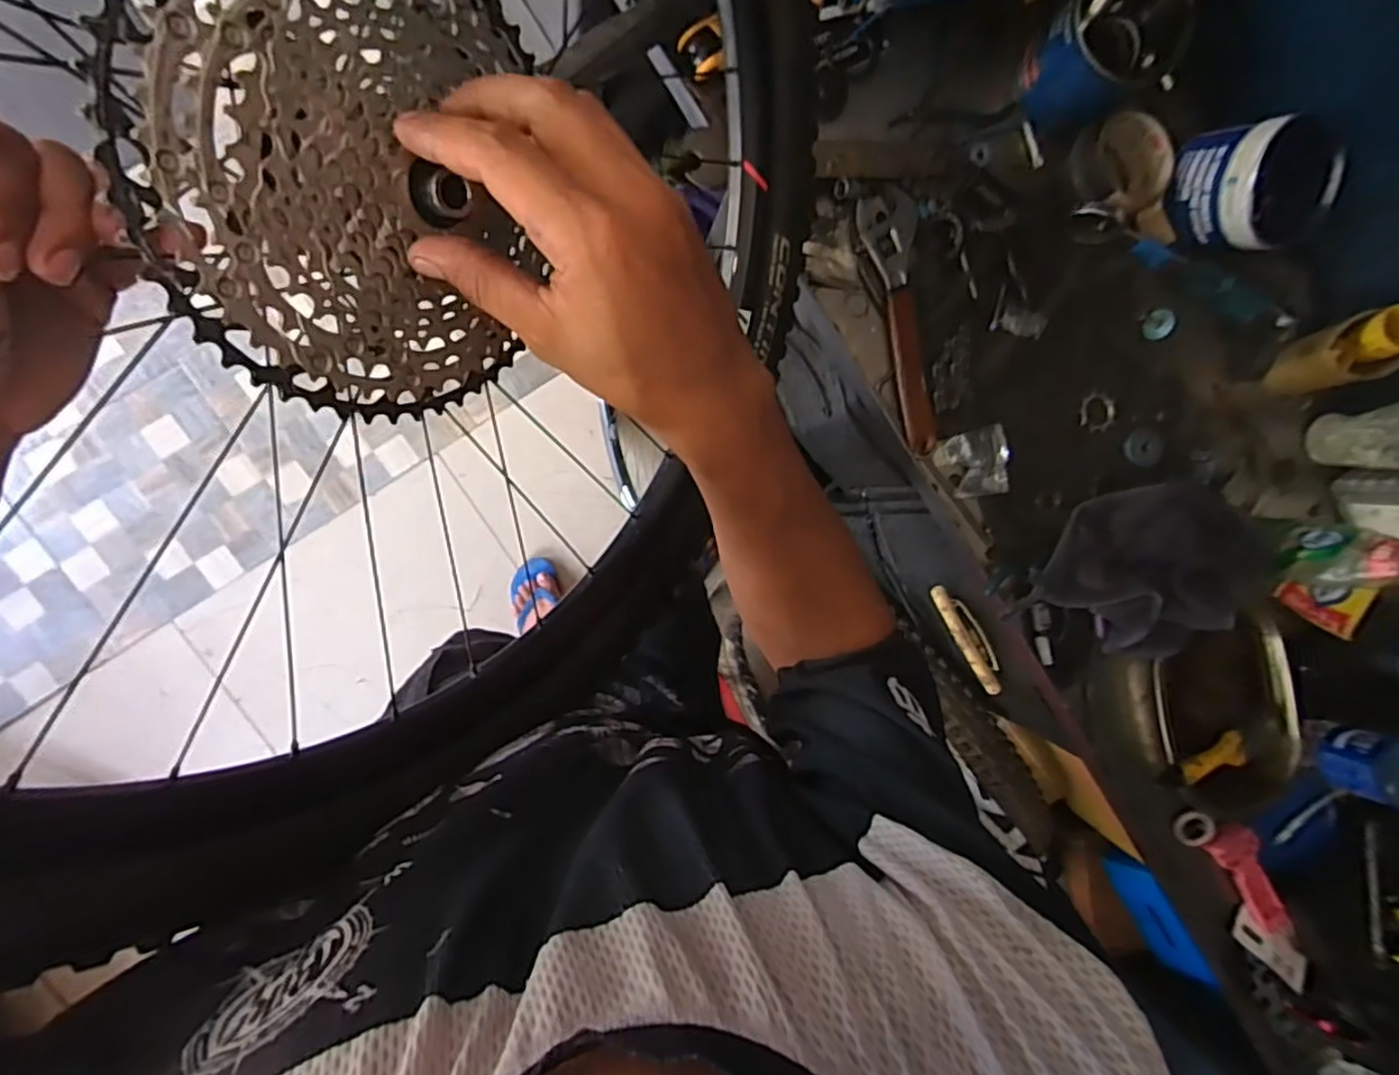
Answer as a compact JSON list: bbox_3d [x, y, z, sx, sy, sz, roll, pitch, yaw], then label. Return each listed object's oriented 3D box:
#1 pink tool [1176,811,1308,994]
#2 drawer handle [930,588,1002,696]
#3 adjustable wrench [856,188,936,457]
[{"bbox_3d":[0.568,0.367,0.697,0.061,0.019,0.220,-30,94,10],"label":"pink tool"},{"bbox_3d":[0.305,0.113,0.760,0.030,0.017,0.135,-32,96,-6],"label":"drawer handle"},{"bbox_3d":[0.177,-0.194,0.615,0.057,0.022,0.234,-6,95,-8],"label":"adjustable wrench"}]

